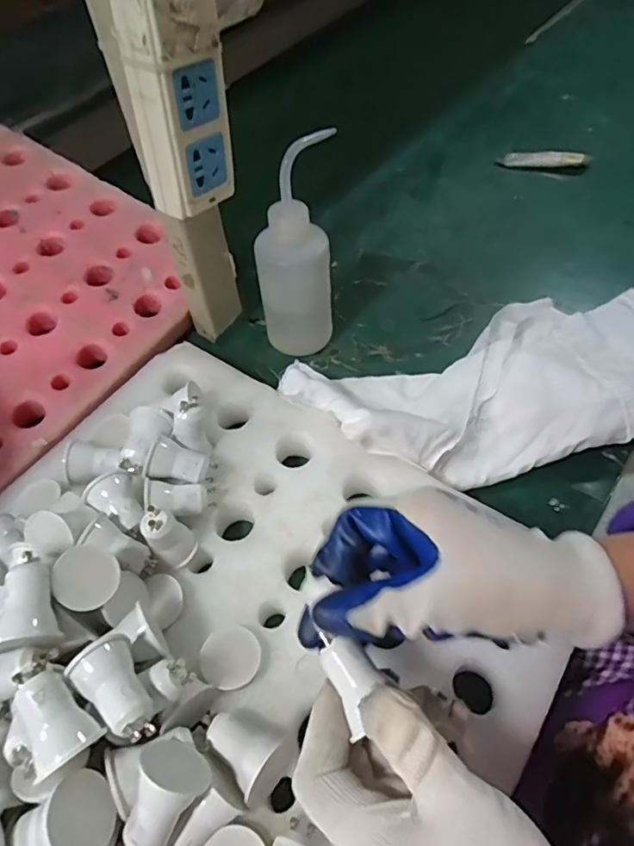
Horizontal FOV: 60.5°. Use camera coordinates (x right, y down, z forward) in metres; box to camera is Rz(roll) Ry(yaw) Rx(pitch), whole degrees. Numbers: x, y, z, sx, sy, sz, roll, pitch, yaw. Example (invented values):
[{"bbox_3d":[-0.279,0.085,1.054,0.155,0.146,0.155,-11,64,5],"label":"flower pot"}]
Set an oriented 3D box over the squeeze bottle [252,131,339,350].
[{"bbox_3d":[-0.018,-0.132,0.458,0.064,0.172,0.049,-9,54,-2],"label":"squeeze bottle"}]

